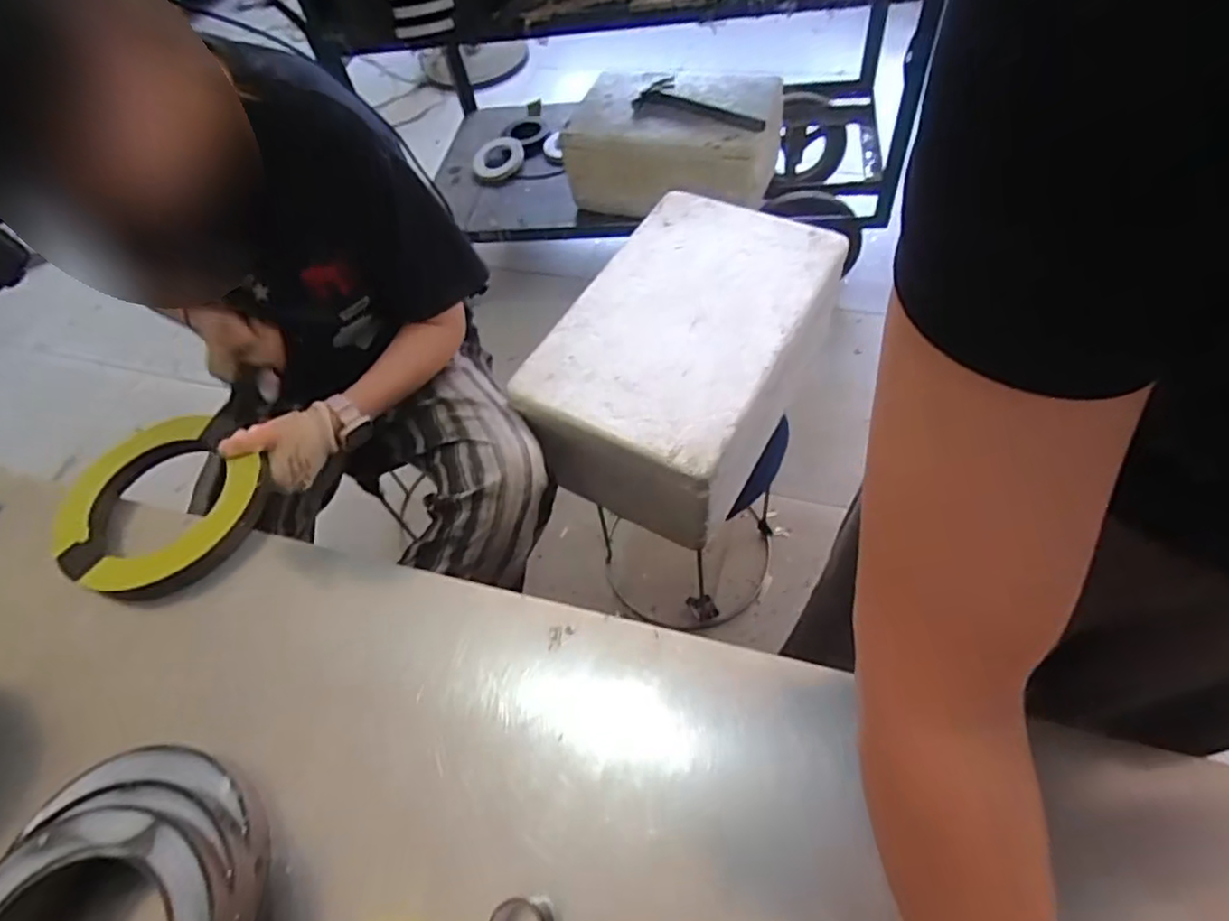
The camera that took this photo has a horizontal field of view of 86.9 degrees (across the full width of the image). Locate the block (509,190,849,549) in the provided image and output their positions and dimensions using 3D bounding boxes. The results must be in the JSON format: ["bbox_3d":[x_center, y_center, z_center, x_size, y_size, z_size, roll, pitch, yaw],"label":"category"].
[{"bbox_3d":[0.107,-0.151,0.943,0.289,0.186,0.463,24,63,22],"label":"block"}]

